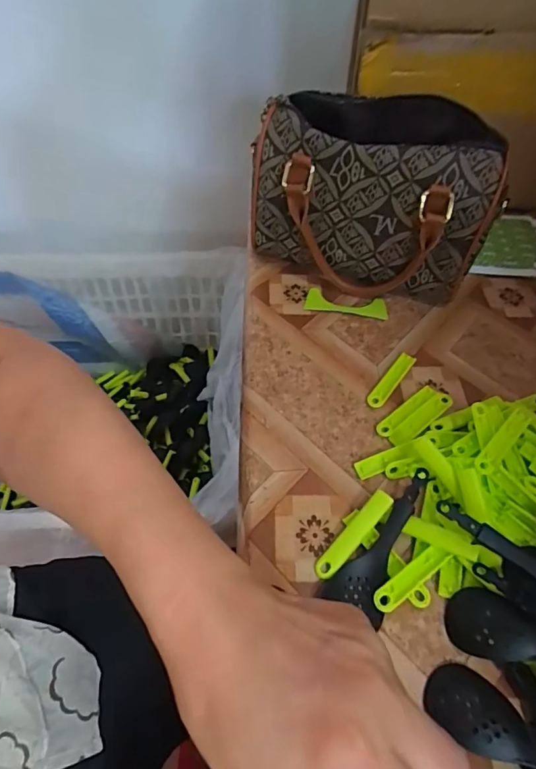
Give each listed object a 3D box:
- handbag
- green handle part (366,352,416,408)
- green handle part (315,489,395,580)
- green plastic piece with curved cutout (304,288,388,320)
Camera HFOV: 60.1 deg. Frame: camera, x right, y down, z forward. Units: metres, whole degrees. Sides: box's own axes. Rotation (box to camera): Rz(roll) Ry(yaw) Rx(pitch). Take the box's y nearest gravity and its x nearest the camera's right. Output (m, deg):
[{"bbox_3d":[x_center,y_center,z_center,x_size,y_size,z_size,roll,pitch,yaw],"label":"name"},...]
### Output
[{"bbox_3d":[0.099,-0.180,0.469,0.231,0.164,0.106,15,52,10],"label":"handbag"},{"bbox_3d":[0.114,-0.004,0.429,0.015,0.004,0.074,31,56,21],"label":"green handle part"},{"bbox_3d":[0.062,0.107,0.334,0.015,0.016,0.075,38,59,25],"label":"green handle part"},{"bbox_3d":[0.083,-0.085,0.492,0.086,0.004,0.031,11,51,7],"label":"green plastic piece with curved cutout"}]

